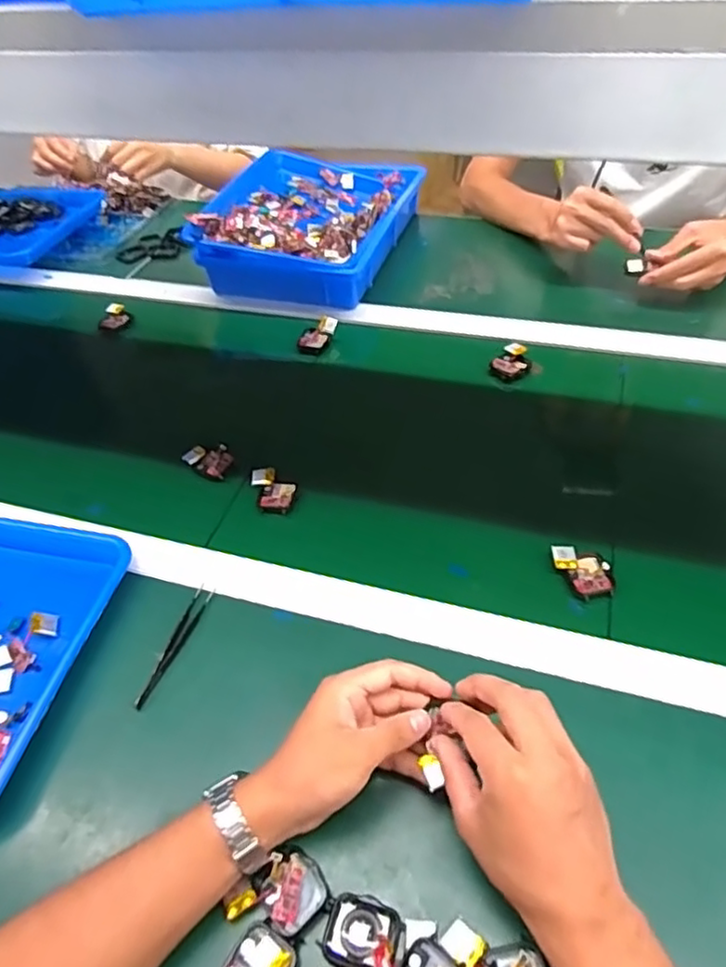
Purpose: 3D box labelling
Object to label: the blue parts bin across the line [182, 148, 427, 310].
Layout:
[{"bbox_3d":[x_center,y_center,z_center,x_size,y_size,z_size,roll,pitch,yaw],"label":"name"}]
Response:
[{"bbox_3d":[-0.076,-0.402,0.964,0.261,0.081,0.338,11,50,17],"label":"blue parts bin across the line"}]

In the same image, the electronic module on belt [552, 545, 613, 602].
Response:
[{"bbox_3d":[0.190,0.077,0.550,0.047,0.020,0.046,-3,47,5],"label":"electronic module on belt"}]

